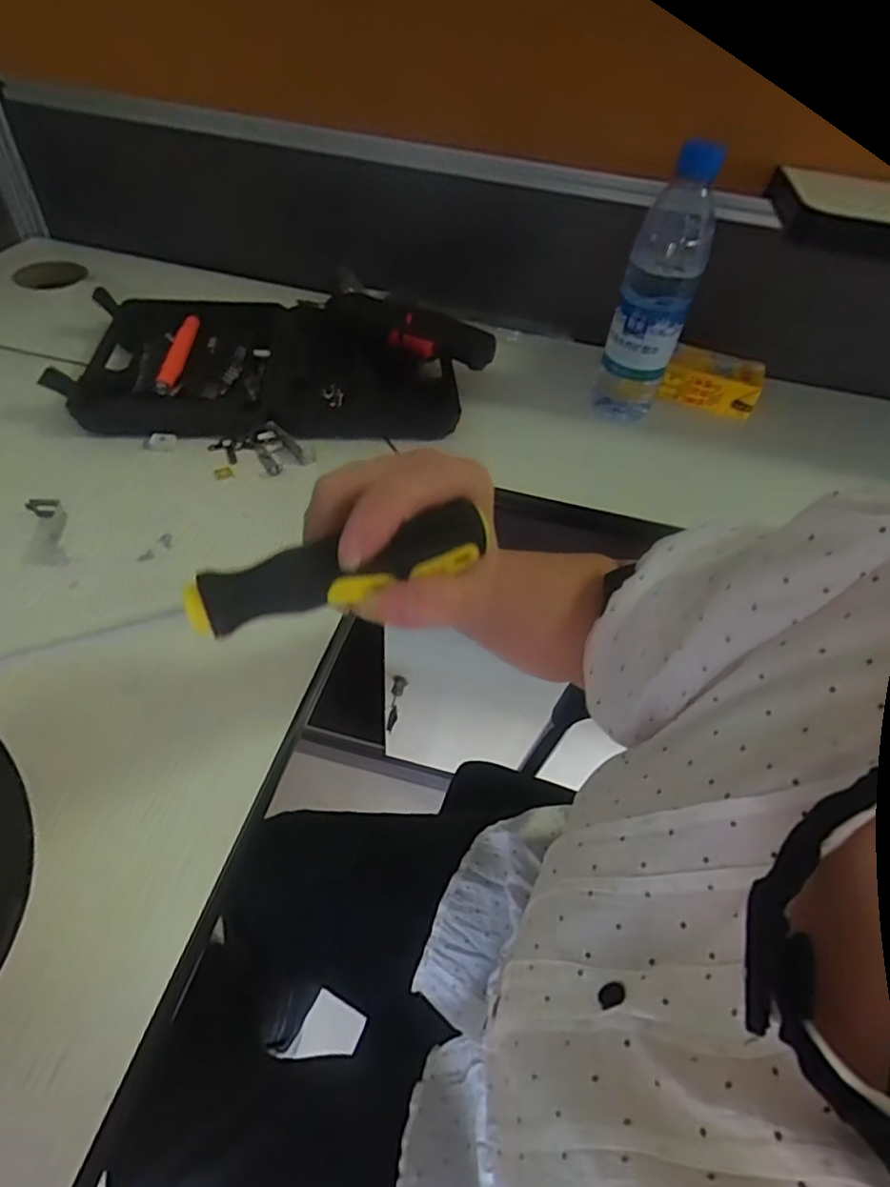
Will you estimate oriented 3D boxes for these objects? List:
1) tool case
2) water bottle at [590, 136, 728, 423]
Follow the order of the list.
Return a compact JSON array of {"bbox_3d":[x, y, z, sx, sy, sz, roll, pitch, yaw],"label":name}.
[{"bbox_3d":[-0.152,-0.228,0.570,0.382,0.067,0.207,3,49,-4],"label":"tool case"},{"bbox_3d":[0.186,-0.261,0.529,0.059,0.215,0.071,20,50,11],"label":"water bottle"}]

